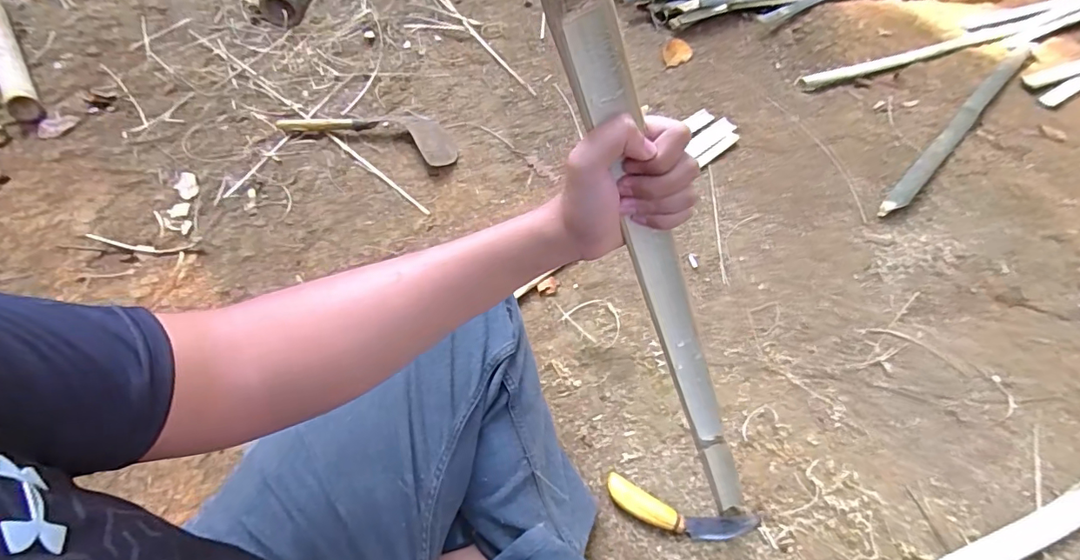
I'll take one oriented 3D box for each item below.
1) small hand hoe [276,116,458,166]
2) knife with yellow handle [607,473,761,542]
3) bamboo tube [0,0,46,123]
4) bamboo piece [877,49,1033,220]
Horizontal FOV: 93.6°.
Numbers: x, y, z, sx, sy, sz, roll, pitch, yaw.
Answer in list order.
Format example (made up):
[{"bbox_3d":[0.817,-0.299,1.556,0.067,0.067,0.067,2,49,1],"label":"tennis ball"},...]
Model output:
[{"bbox_3d":[-0.354,-0.334,1.079,0.402,0.044,0.145,14,58,10],"label":"small hand hoe"},{"bbox_3d":[0.194,0.316,0.687,0.210,0.023,0.049,12,58,8],"label":"knife with yellow handle"},{"bbox_3d":[-1.300,-0.548,1.224,0.070,0.059,0.573,-33,62,-19],"label":"bamboo tube"},{"bbox_3d":[0.996,-0.385,1.179,0.915,0.026,0.043,-40,65,-22],"label":"bamboo piece"}]

